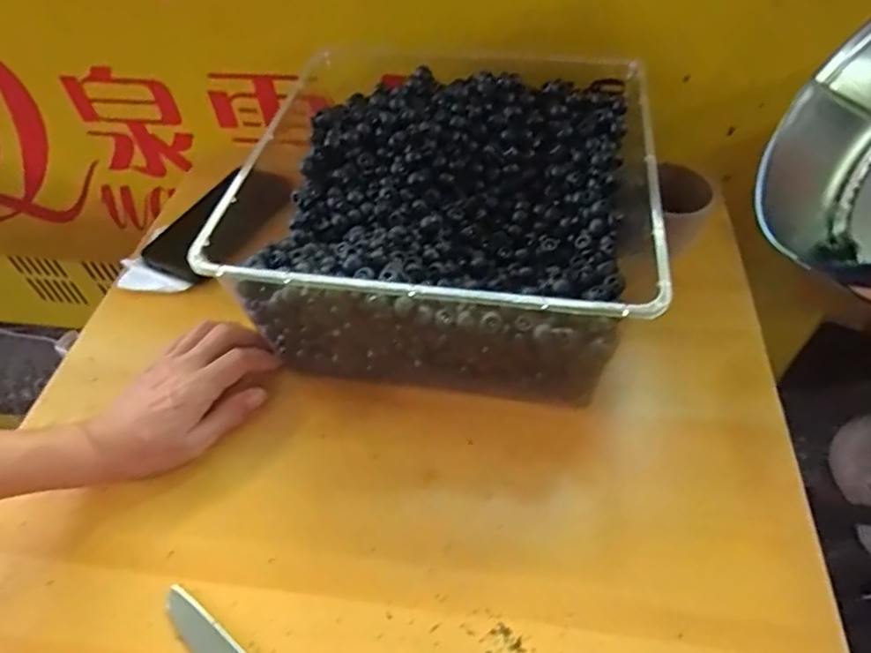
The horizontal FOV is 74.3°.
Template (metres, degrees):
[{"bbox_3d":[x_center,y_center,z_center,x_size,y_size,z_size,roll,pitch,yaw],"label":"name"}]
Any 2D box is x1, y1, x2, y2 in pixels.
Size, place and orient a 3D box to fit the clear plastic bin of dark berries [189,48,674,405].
[{"bbox_3d":[0.012,-0.086,0.486,0.296,0.145,0.288,5,51,9],"label":"clear plastic bin of dark berries"}]

